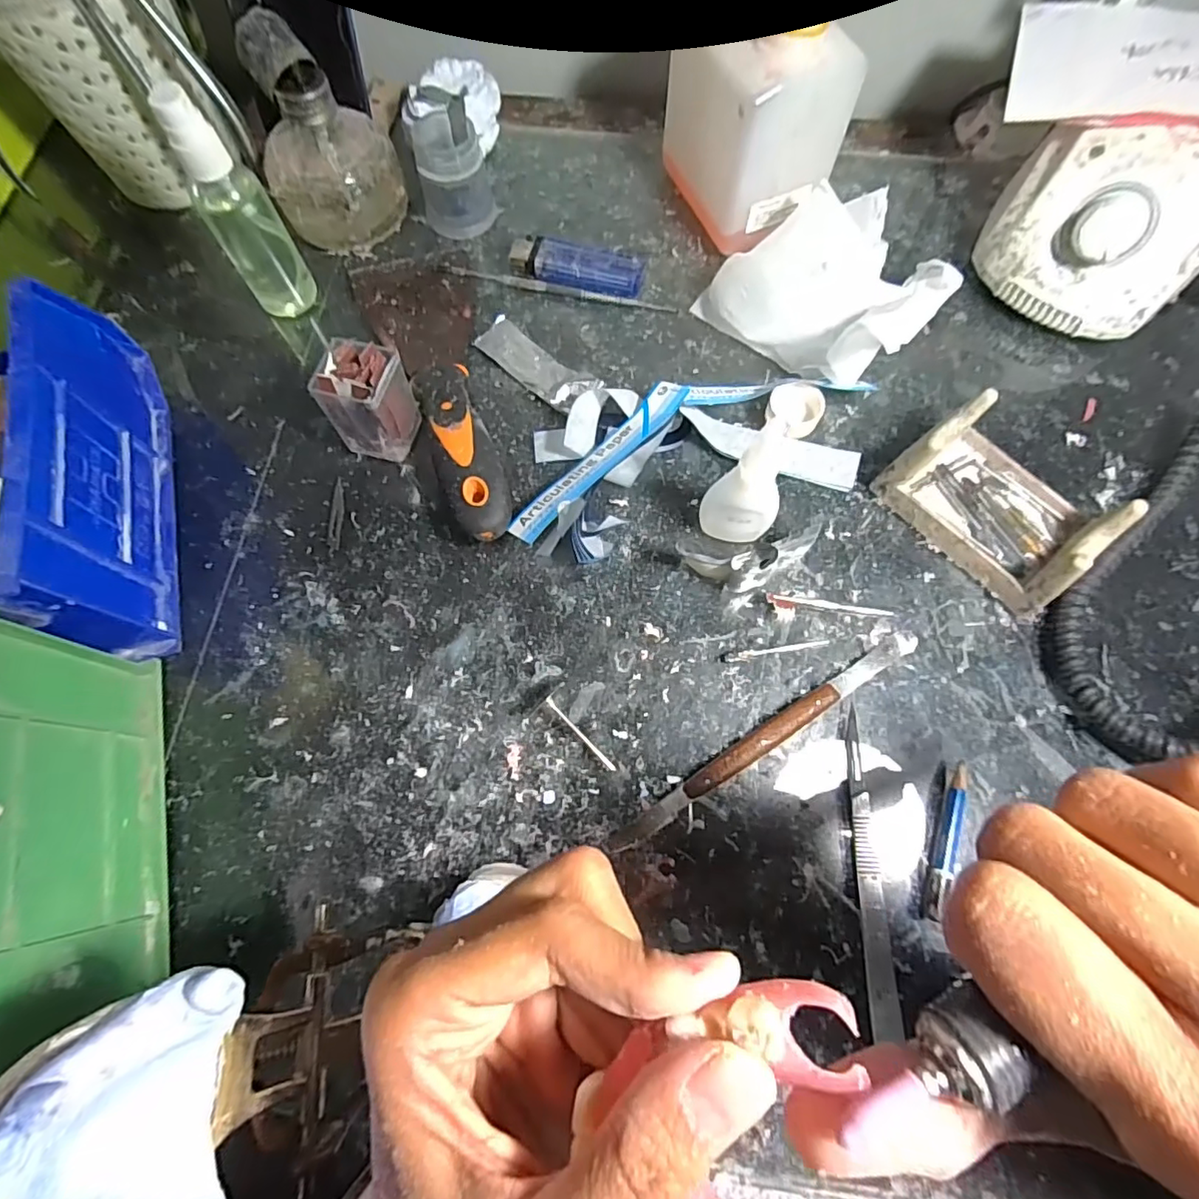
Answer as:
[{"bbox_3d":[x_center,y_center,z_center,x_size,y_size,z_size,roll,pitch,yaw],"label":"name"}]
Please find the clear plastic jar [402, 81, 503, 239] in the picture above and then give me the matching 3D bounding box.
[{"bbox_3d":[-0.092,-0.268,0.354,0.044,0.061,0.050,-22,72,-7],"label":"clear plastic jar"}]

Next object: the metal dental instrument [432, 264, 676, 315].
[{"bbox_3d":[-0.027,-0.192,0.356,0.148,0.007,0.009,11,72,4],"label":"metal dental instrument"}]

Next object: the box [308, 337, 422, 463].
[{"bbox_3d":[-0.117,-0.101,0.300,0.032,0.053,0.036,16,72,6],"label":"box"}]

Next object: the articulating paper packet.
[{"bbox_3d":[0.001,-0.072,0.298,0.116,0.007,0.023,-44,50,-13],"label":"articulating paper packet"}]

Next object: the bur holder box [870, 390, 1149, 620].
[{"bbox_3d":[0.199,-0.049,0.287,0.063,0.042,0.099,-40,76,-12],"label":"bur holder box"}]

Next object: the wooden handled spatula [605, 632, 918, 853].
[{"bbox_3d":[0.078,0.062,0.266,0.172,0.010,0.010,-31,74,-10],"label":"wooden handled spatula"}]

